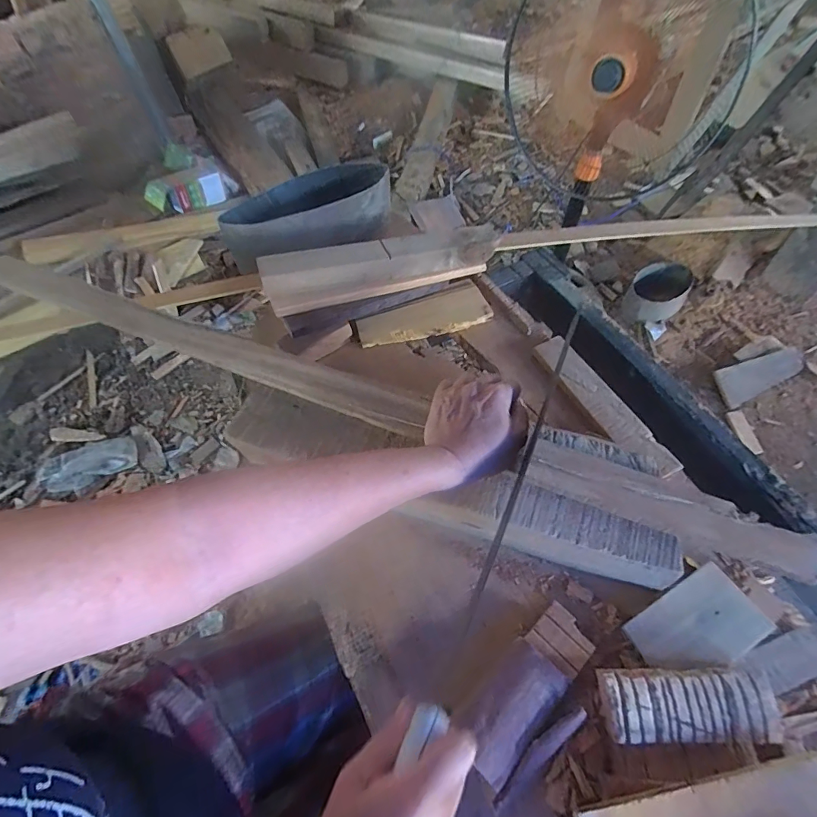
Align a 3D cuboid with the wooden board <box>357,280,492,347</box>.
[{"bbox_3d":[0.024,-0.128,0.628,0.186,0.023,0.077,-24,60,-12],"label":"wooden board"}]

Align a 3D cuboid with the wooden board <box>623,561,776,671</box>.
[{"bbox_3d":[0.262,0.199,0.397,0.113,0.005,0.070,-28,63,-11],"label":"wooden board"}]

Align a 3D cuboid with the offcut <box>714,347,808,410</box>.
[{"bbox_3d":[1.044,-0.095,1.295,0.275,0.016,0.111,-18,82,-6],"label":"offcut"}]

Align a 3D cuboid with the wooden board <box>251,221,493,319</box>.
[{"bbox_3d":[-0.033,-0.202,0.611,0.334,0.064,0.070,-18,61,-11],"label":"wooden board"}]

